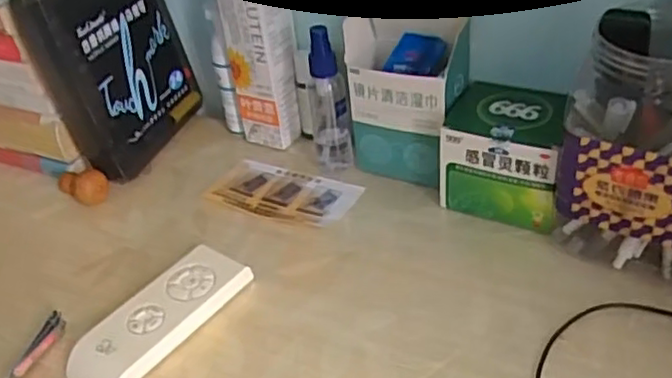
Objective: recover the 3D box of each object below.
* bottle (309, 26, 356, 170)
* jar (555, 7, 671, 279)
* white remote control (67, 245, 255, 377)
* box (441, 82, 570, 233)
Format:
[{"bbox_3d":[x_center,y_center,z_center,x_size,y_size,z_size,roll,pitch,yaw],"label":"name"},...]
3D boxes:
[{"bbox_3d":[-0.006,-0.076,0.559,0.030,0.126,0.031,-7,37,0],"label":"bottle"},{"bbox_3d":[0.204,-0.027,0.434,0.095,0.156,0.081,18,44,30],"label":"jar"},{"bbox_3d":[-0.119,0.088,0.453,0.048,0.022,0.126,21,45,33],"label":"white remote control"},{"bbox_3d":[0.127,-0.028,0.511,0.086,0.083,0.086,8,39,20],"label":"box"}]

